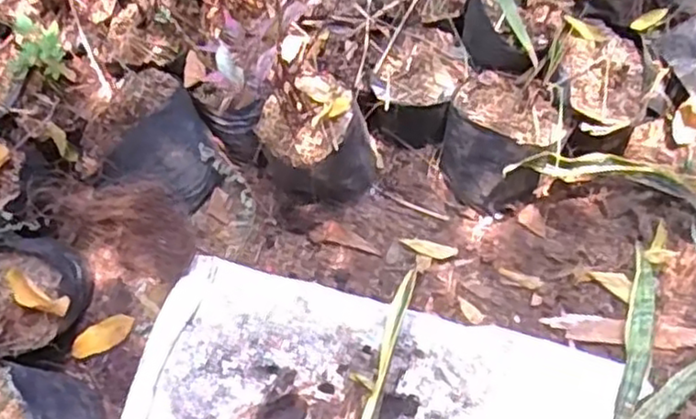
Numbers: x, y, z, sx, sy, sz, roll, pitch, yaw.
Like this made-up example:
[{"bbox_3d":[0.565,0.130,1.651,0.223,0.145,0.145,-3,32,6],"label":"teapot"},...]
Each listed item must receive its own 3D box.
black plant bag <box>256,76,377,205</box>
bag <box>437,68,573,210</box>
[{"bbox_3d":[-0.032,-0.069,0.763,0.117,0.111,0.107,39,70,13],"label":"black plant bag"},{"bbox_3d":[0.156,-0.068,0.755,0.113,0.115,0.102,30,68,10],"label":"bag"}]

